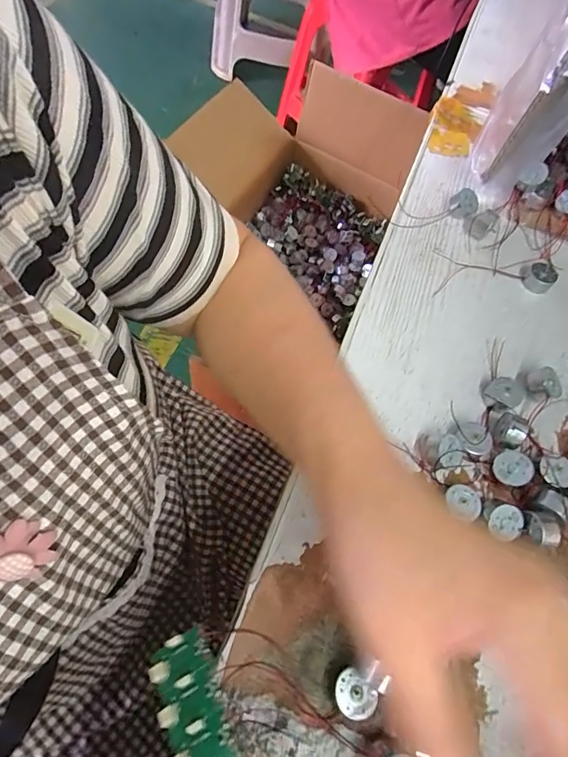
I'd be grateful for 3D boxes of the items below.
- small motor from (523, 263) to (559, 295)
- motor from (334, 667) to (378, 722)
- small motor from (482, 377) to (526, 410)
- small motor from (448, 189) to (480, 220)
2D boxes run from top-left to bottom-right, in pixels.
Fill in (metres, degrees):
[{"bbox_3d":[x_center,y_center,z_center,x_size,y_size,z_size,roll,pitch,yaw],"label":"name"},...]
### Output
[{"bbox_3d":[0.218,-0.085,0.371,0.023,0.012,0.021,3,64,-7],"label":"small motor"},{"bbox_3d":[0.037,0.168,0.234,0.020,0.012,0.023,-28,72,-19],"label":"motor"},{"bbox_3d":[0.160,0.011,0.319,0.024,0.013,0.024,3,64,-7],"label":"small motor"},{"bbox_3d":[0.164,-0.159,0.401,0.025,0.019,0.017,30,64,6],"label":"small motor"}]

